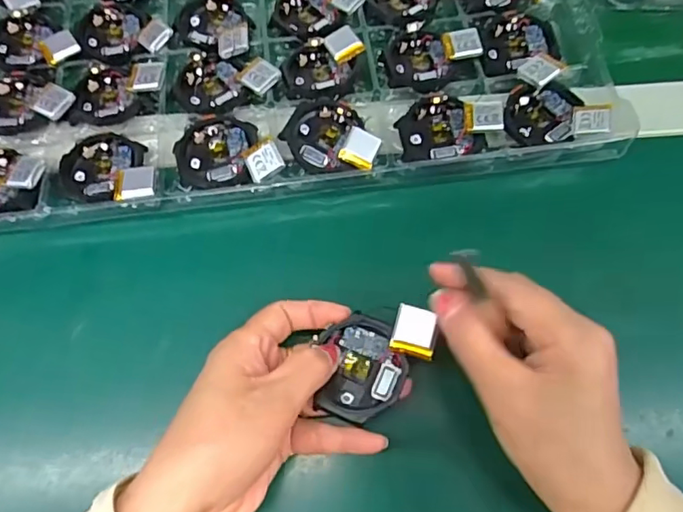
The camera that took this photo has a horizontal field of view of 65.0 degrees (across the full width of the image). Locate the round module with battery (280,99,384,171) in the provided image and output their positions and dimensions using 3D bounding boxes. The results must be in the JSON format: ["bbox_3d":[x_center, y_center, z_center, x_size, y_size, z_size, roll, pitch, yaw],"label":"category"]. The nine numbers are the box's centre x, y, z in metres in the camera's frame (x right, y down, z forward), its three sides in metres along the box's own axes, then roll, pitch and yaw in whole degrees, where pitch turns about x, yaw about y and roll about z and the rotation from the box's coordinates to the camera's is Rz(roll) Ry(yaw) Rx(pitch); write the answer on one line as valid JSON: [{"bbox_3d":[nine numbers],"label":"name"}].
[{"bbox_3d":[-0.007,-0.071,0.334,0.047,0.020,0.054,-32,71,-11],"label":"round module with battery"}]

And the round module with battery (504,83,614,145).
[{"bbox_3d":[0.133,-0.092,0.336,0.057,0.020,0.045,-3,68,0],"label":"round module with battery"}]

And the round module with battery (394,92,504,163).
[{"bbox_3d":[0.067,-0.082,0.335,0.060,0.021,0.040,-7,69,-2],"label":"round module with battery"}]

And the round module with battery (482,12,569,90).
[{"bbox_3d":[0.123,-0.138,0.357,0.056,0.019,0.053,0,68,1],"label":"round module with battery"}]

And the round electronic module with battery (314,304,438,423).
[{"bbox_3d":[0.015,0.051,0.267,0.066,0.020,0.045,-33,74,-9],"label":"round electronic module with battery"}]

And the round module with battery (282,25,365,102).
[{"bbox_3d":[-0.012,-0.129,0.356,0.060,0.015,0.048,-42,74,-14],"label":"round module with battery"}]

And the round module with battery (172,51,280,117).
[{"bbox_3d":[-0.076,-0.112,0.352,0.067,0.014,0.042,14,69,6],"label":"round module with battery"}]

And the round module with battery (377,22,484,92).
[{"bbox_3d":[0.060,-0.137,0.359,0.063,0.012,0.047,-19,70,-7],"label":"round module with battery"}]

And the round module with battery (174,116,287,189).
[{"bbox_3d":[-0.070,-0.065,0.331,0.068,0.022,0.047,1,68,1],"label":"round module with battery"}]

